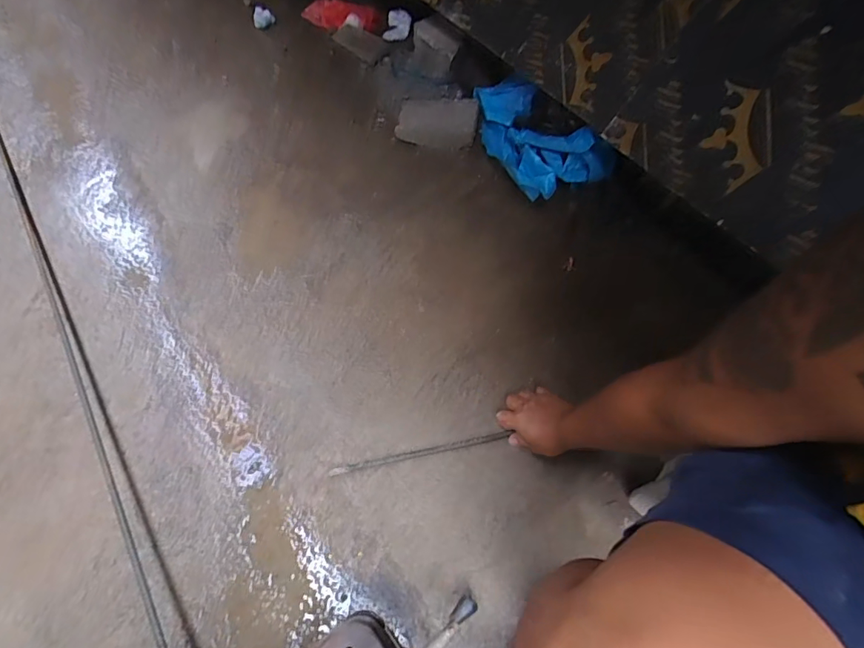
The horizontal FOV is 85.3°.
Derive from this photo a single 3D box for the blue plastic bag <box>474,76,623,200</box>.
[{"bbox_3d":[0.210,-0.435,1.024,0.187,0.174,0.390,-22,49,-11],"label":"blue plastic bag"}]

